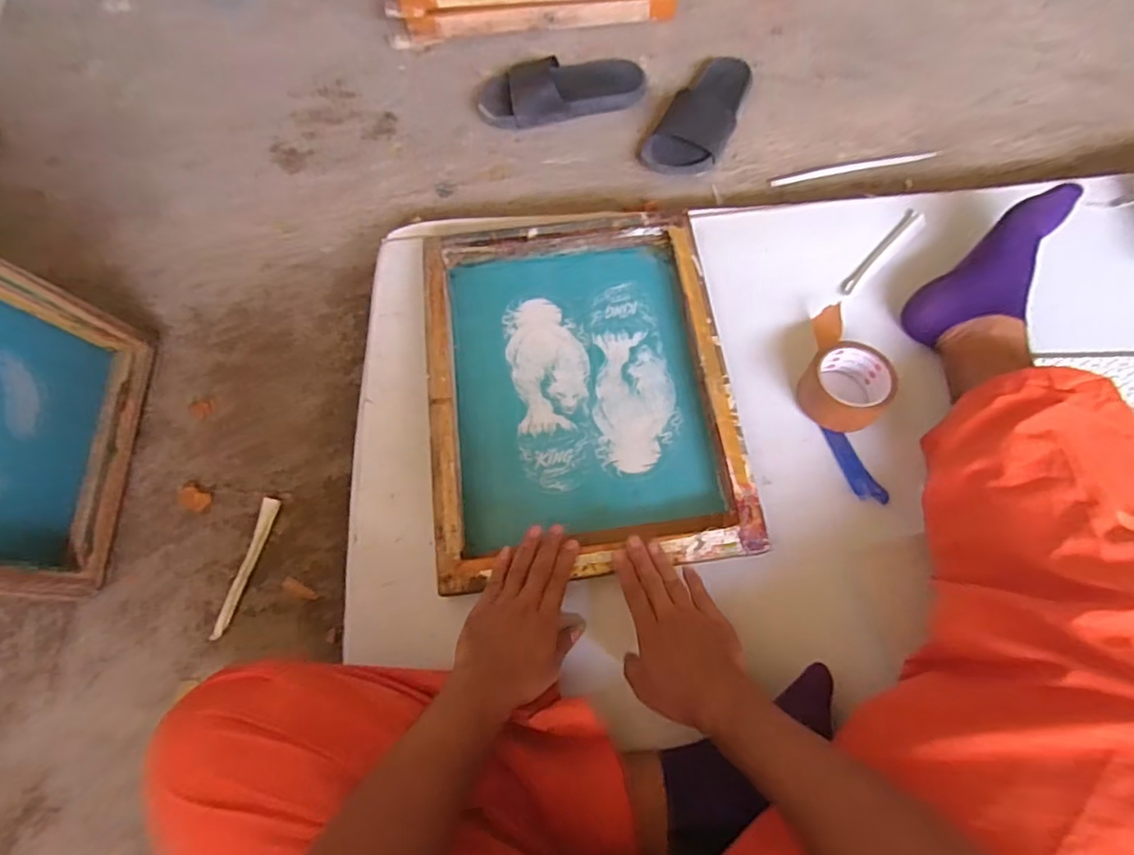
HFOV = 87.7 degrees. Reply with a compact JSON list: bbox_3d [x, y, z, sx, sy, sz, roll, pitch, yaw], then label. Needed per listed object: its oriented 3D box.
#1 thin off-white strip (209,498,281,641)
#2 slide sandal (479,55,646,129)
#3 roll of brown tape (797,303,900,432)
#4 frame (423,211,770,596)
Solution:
[{"bbox_3d":[-0.387,0.168,0.715,0.023,0.009,0.169,8,69,4],"label":"thin off-white strip"},{"bbox_3d":[-0.010,-0.572,0.987,0.276,0.063,0.108,-12,69,-4],"label":"slide sandal"},{"bbox_3d":[0.338,-0.068,0.714,0.095,0.056,0.148,17,70,8],"label":"roll of brown tape"},{"bbox_3d":[0.013,-0.047,0.702,0.342,0.054,0.429,-8,68,-2],"label":"frame"}]

